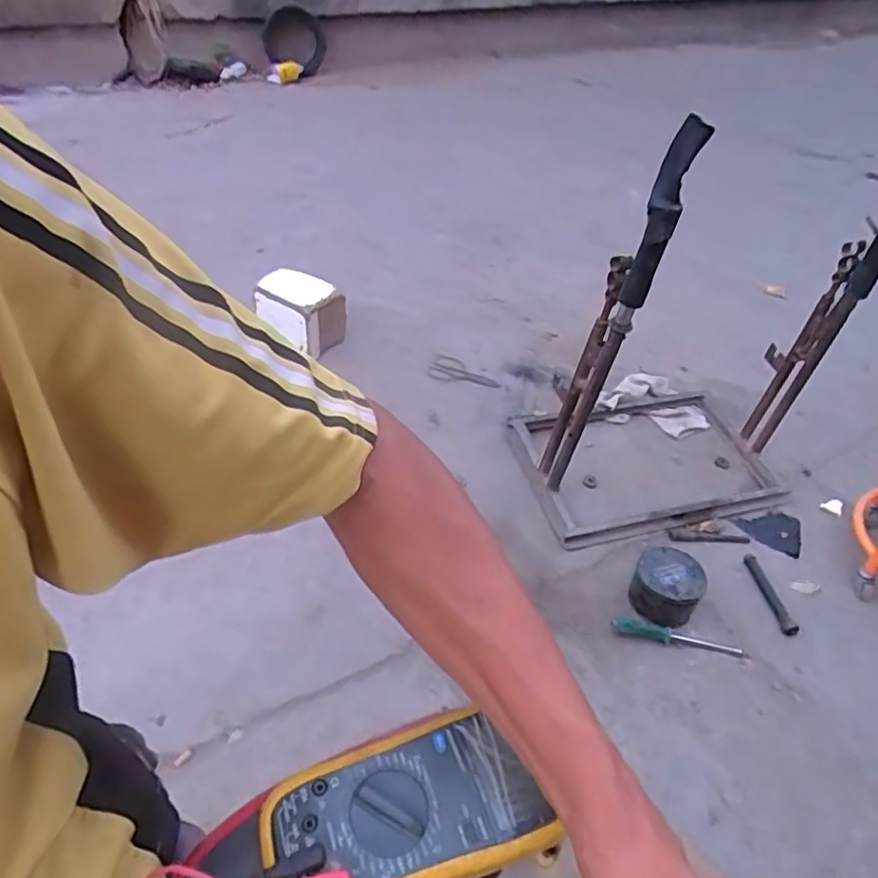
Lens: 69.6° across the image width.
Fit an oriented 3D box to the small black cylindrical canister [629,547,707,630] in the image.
[{"bbox_3d":[0.434,0.288,1.210,0.122,0.088,0.132,2,43,-2],"label":"small black cylindrical canister"}]

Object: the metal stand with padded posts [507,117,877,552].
[{"bbox_3d":[0.538,-0.216,1.253,0.625,0.765,0.371,-9,44,-13],"label":"metal stand with padded posts"}]

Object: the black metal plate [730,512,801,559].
[{"bbox_3d":[0.732,0.194,1.393,0.138,0.009,0.105,31,57,26],"label":"black metal plate"}]

